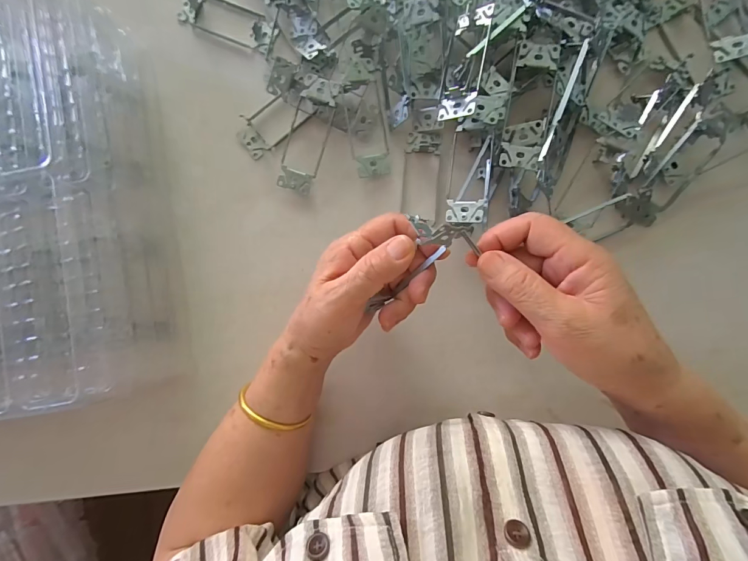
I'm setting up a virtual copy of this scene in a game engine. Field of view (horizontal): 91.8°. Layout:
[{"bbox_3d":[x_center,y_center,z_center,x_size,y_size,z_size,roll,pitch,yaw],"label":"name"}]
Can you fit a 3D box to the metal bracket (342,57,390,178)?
[{"bbox_3d":[-0.008,-0.159,0.350,0.038,0.023,0.117,-6,91,4],"label":"metal bracket"}]

